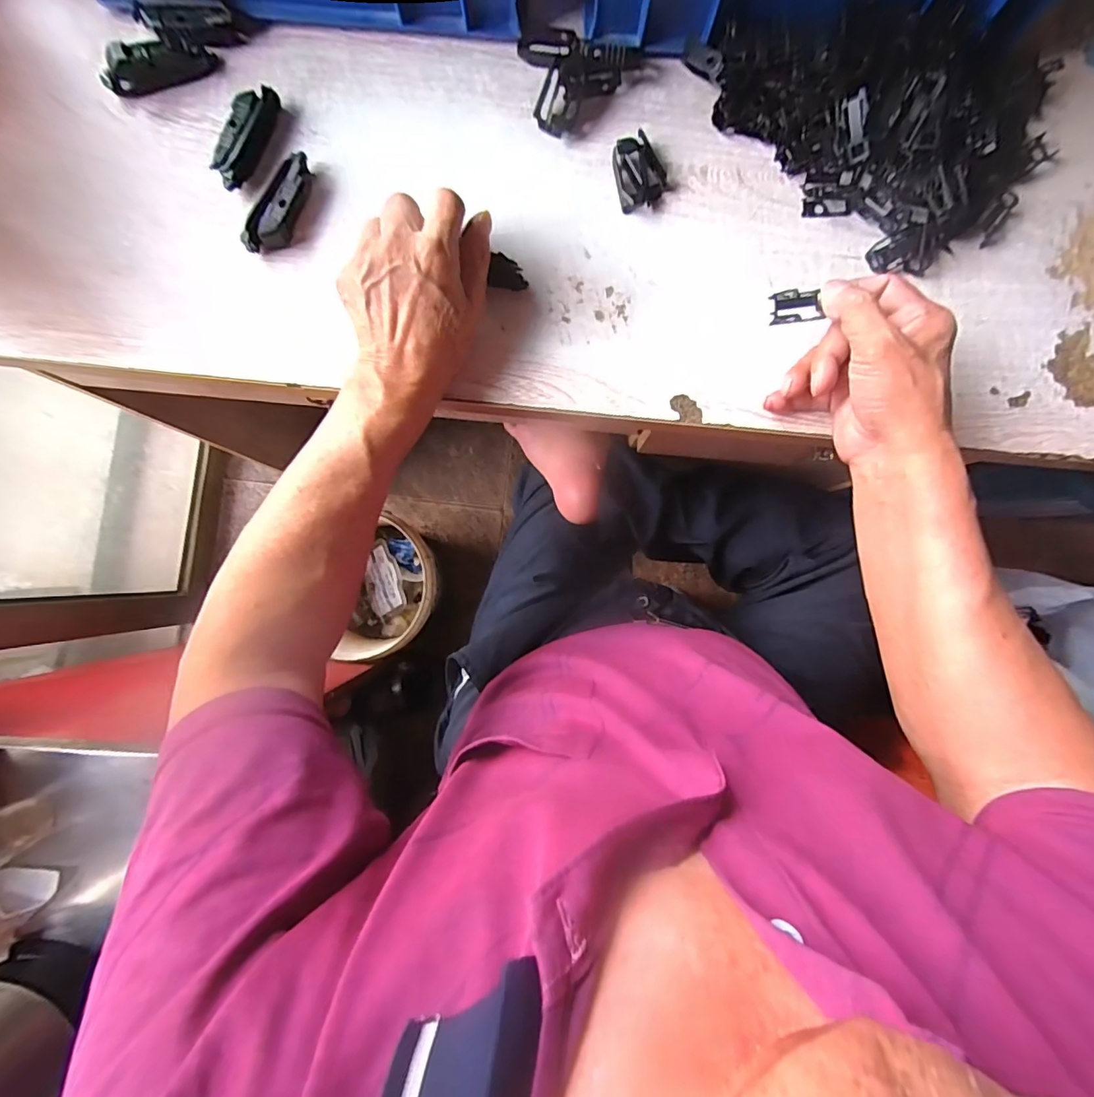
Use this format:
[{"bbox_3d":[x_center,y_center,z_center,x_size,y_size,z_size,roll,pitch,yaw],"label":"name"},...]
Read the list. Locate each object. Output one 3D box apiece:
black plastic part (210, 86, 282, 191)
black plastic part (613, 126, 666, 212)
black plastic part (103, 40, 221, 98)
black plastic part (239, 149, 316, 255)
[{"bbox_3d":[-0.222,-0.304,0.380,0.021,0.016,0.077,24,87,0],"label":"black plastic part"},{"bbox_3d":[0.071,-0.286,0.391,0.039,0.012,0.051,-15,88,-1],"label":"black plastic part"},{"bbox_3d":[-0.287,-0.356,0.380,0.078,0.026,0.022,-16,88,-2],"label":"black plastic part"},{"bbox_3d":[-0.196,-0.253,0.379,0.023,0.018,0.077,26,87,0],"label":"black plastic part"}]

